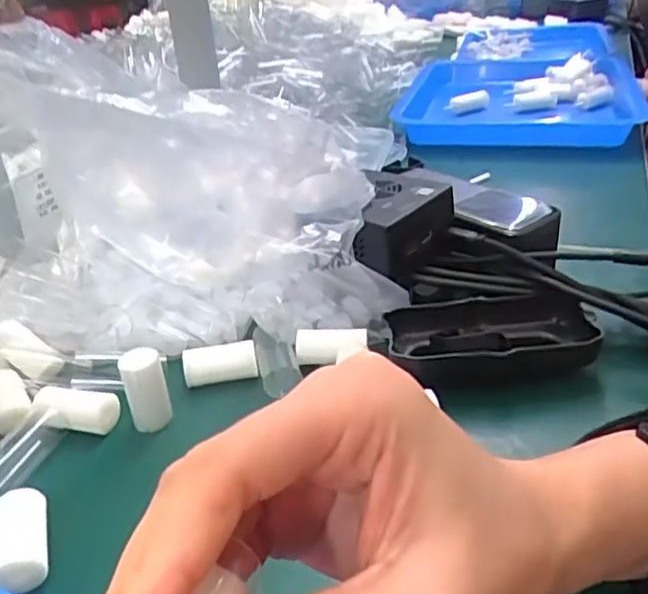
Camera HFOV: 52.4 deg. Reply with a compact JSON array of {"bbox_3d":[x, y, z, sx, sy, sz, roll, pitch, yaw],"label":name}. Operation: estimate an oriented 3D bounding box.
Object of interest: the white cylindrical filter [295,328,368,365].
[{"bbox_3d":[0.004,0.028,0.372,0.040,0.017,0.012,1,30,9],"label":"white cylindrical filter"}]

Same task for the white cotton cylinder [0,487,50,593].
[{"bbox_3d":[-0.125,0.102,0.273,0.021,0.019,0.044,-14,31,-16],"label":"white cotton cylinder"}]

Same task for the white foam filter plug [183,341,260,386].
[{"bbox_3d":[-0.058,0.036,0.369,0.041,0.016,0.016,-10,30,-10],"label":"white foam filter plug"}]

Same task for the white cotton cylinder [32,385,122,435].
[{"bbox_3d":[-0.128,0.059,0.344,0.043,0.024,0.022,0,30,8],"label":"white cotton cylinder"}]

